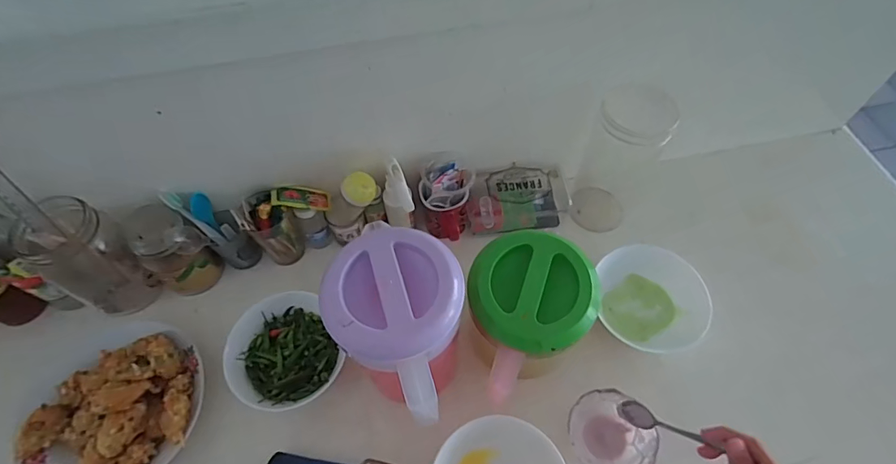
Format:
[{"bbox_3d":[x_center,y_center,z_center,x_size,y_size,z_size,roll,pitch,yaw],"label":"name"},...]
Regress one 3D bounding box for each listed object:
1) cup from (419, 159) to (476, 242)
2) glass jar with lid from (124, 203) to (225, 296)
[{"bbox_3d":[-0.005,-0.043,0.646,0.064,0.098,0.072,17,61,11],"label":"cup"},{"bbox_3d":[-0.361,0.025,0.609,0.077,0.127,0.071,-1,59,1],"label":"glass jar with lid"}]

